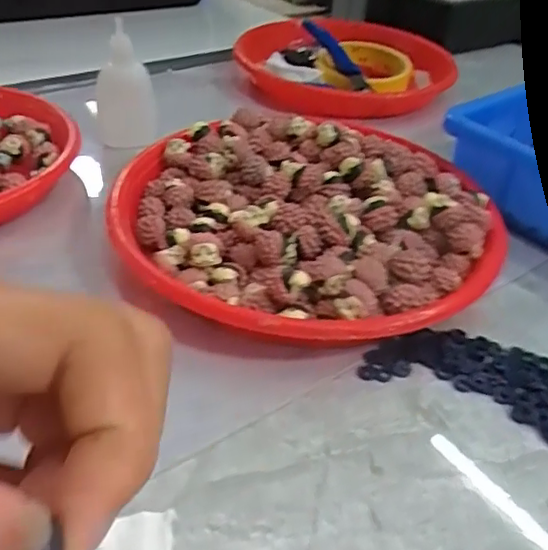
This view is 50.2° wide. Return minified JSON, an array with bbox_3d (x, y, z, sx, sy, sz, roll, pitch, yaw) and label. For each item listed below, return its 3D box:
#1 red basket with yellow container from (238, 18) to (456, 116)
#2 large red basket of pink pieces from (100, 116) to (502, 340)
[{"bbox_3d":[0.060,-0.209,0.582,0.174,0.049,0.188,-18,43,-26],"label":"red basket with yellow container"},{"bbox_3d":[0.018,-0.036,0.361,0.214,0.047,0.214,3,38,-2],"label":"large red basket of pink pieces"}]

